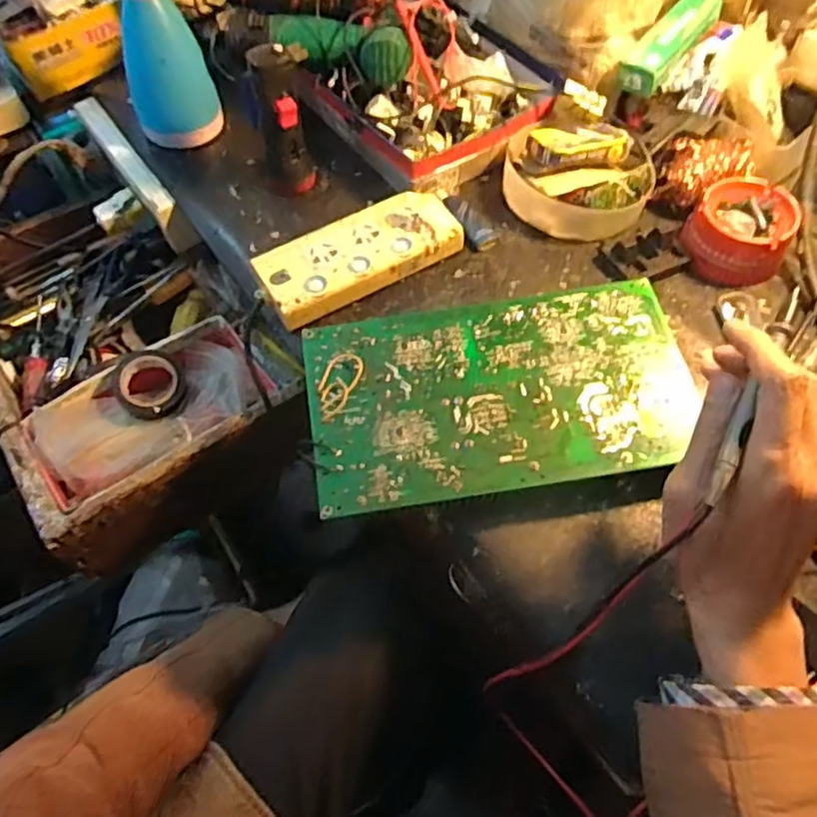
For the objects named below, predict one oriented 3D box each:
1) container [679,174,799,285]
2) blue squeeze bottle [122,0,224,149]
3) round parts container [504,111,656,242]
[{"bbox_3d":[0.286,-0.154,0.567,0.081,0.044,0.084,-1,60,2],"label":"container"},{"bbox_3d":[-0.240,-0.351,0.615,0.077,0.194,0.074,-18,61,-8],"label":"blue squeeze bottle"},{"bbox_3d":[0.155,-0.218,0.607,0.131,0.047,0.125,-1,60,2],"label":"round parts container"}]

